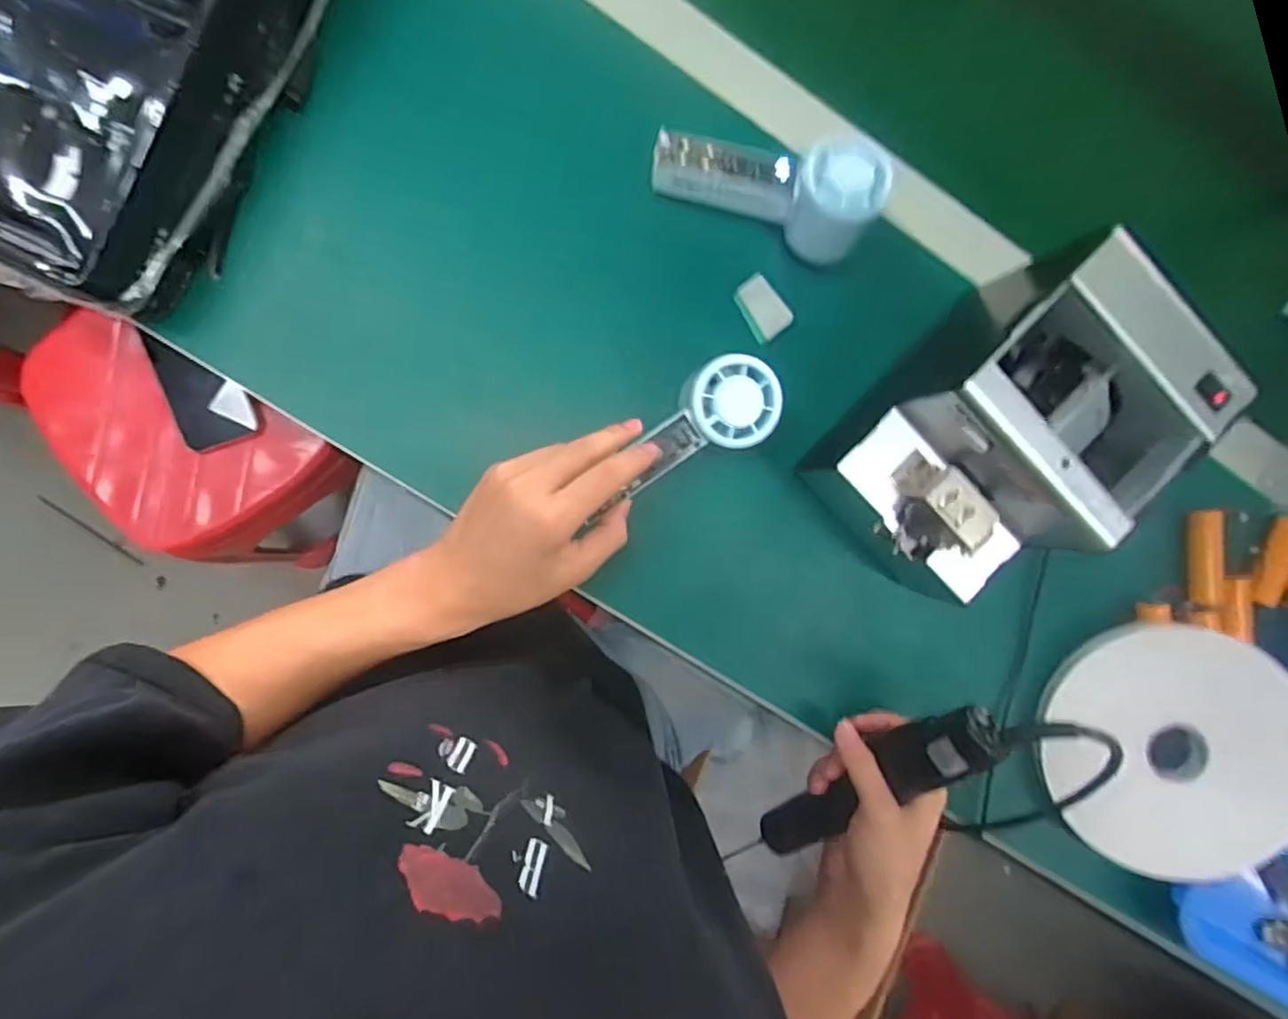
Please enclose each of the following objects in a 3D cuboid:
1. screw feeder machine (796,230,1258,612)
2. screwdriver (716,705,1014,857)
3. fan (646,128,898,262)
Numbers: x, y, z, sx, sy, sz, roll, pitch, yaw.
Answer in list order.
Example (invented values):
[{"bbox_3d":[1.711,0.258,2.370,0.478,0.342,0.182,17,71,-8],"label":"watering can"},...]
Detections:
[{"bbox_3d":[0.218,-0.045,0.414,0.180,0.145,0.123,-45,96,-3],"label":"screw feeder machine"},{"bbox_3d":[0.146,0.201,0.457,0.037,0.033,0.224,41,121,-7],"label":"screwdriver"},{"bbox_3d":[0.081,-0.219,0.434,0.148,0.058,0.061,21,90,-7],"label":"fan"}]

